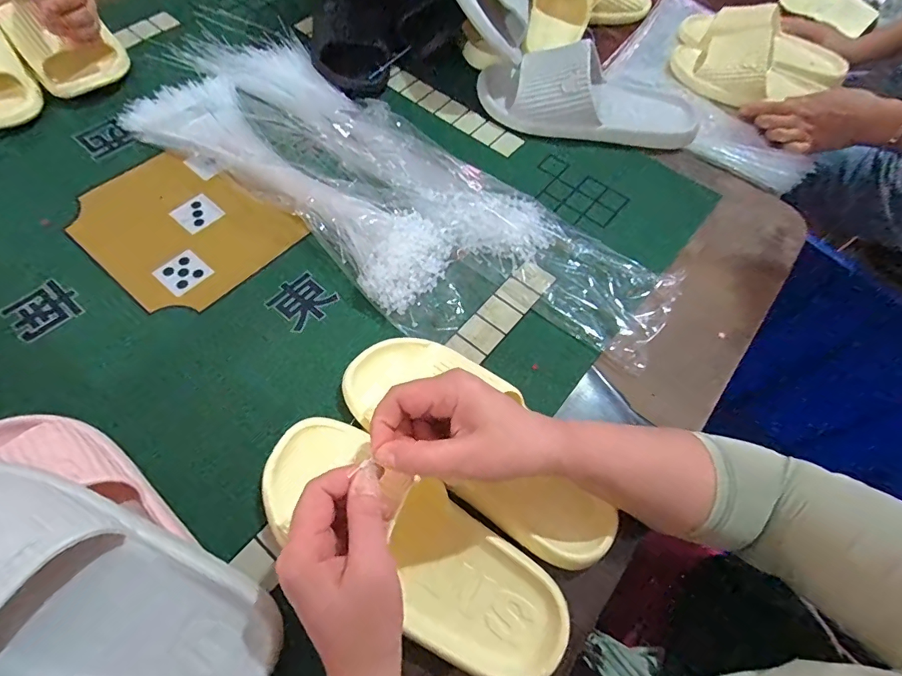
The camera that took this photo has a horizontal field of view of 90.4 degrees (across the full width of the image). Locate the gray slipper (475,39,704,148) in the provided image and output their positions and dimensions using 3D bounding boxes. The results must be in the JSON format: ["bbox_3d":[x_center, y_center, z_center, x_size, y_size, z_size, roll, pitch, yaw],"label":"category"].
[{"bbox_3d":[0.179,-0.309,0.562,0.285,0.076,0.104,6,62,0],"label":"gray slipper"}]

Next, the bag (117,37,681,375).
[{"bbox_3d":[-0.095,-0.177,0.507,0.696,0.036,0.219,35,66,14],"label":"bag"}]

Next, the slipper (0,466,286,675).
[{"bbox_3d":[-0.224,0.152,0.259,0.251,0.063,0.106,33,62,-15],"label":"slipper"}]

